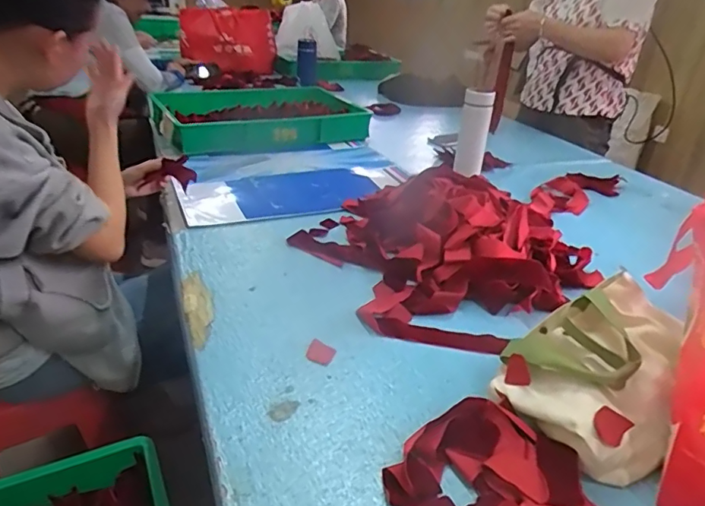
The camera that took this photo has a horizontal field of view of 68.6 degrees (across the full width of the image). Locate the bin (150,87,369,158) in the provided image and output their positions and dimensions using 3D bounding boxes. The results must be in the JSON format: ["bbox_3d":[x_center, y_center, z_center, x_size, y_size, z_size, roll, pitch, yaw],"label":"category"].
[{"bbox_3d":[-0.281,-0.403,1.533,0.536,0.109,0.420,-10,31,-26],"label":"bin"}]

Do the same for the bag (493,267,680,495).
[{"bbox_3d":[0.281,0.120,0.571,0.228,0.072,0.178,-32,42,-24],"label":"bag"}]

